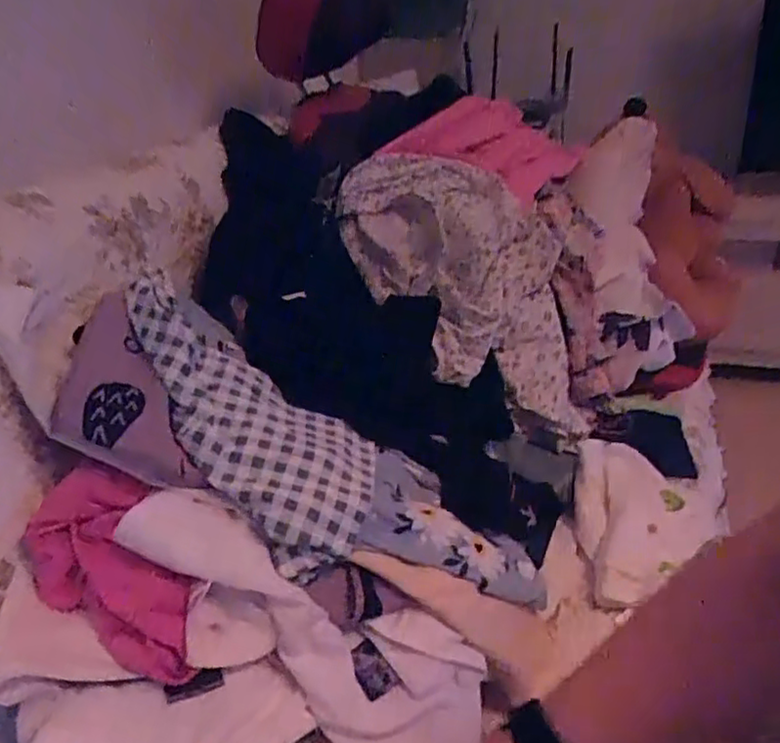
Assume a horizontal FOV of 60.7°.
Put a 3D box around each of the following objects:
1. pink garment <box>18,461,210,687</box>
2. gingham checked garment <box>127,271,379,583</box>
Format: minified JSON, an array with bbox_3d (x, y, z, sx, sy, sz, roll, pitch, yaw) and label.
[{"bbox_3d":[-0.205,0.154,0.504,0.097,0.055,0.195,-28,53,-34],"label":"pink garment"},{"bbox_3d":[-0.122,0.026,0.593,0.152,0.055,0.315,-30,67,-36],"label":"gingham checked garment"}]

